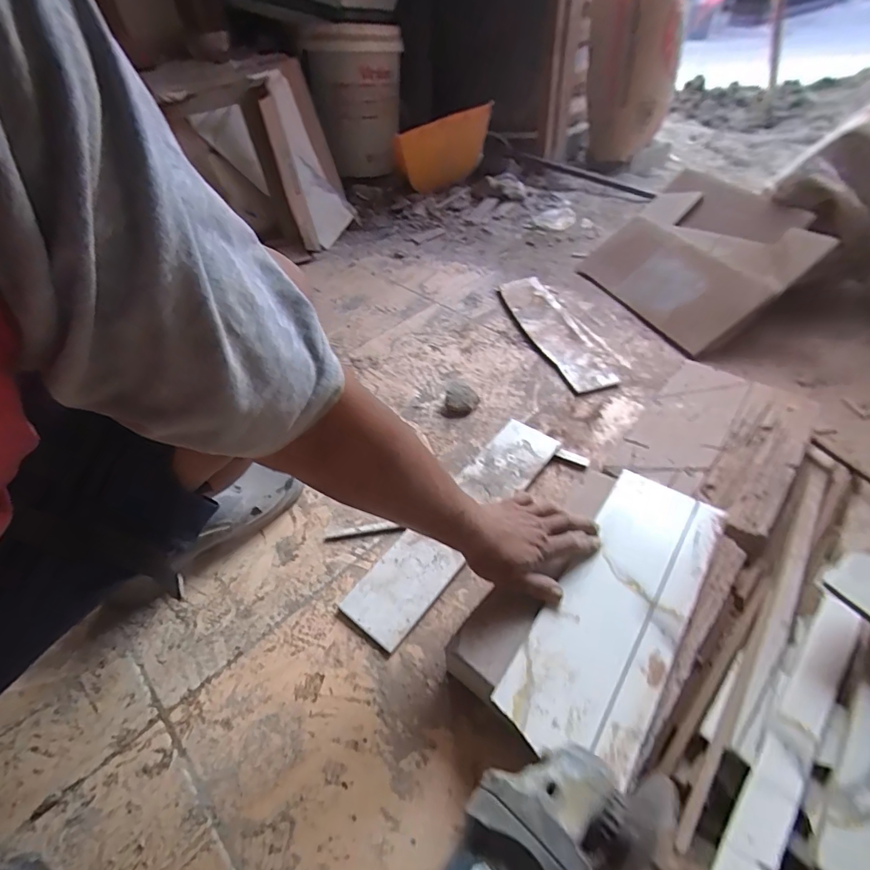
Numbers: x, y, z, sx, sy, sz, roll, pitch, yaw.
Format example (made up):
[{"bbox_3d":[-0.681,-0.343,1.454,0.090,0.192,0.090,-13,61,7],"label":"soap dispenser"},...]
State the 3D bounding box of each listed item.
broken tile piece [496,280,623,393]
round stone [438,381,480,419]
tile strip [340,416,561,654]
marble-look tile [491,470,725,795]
[{"bbox_3d":[0.240,-0.217,0.976,0.100,0.020,0.381,-14,46,-7],"label":"broken tile piece"},{"bbox_3d":[0.042,-0.062,0.837,0.064,0.032,0.065,-3,46,3],"label":"round stone"},{"bbox_3d":[0.038,0.115,0.672,0.091,0.018,0.398,28,55,29],"label":"tile strip"},{"bbox_3d":[0.198,0.173,0.500,0.126,0.012,0.332,26,54,28],"label":"marble-look tile"}]

